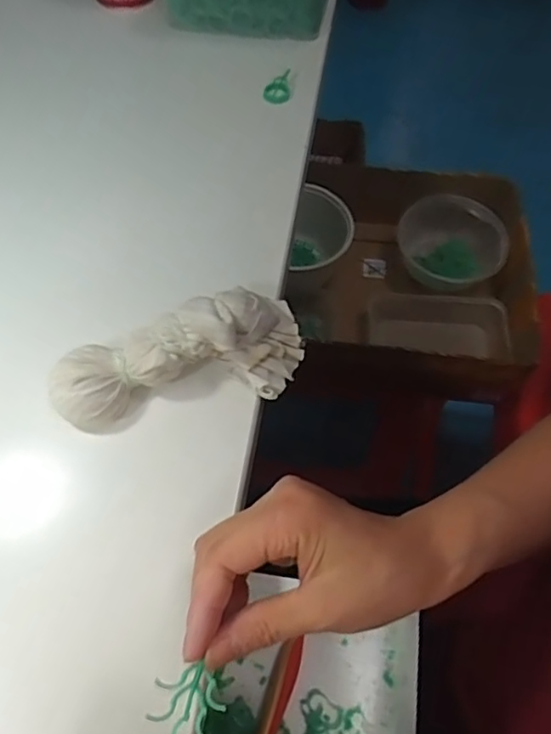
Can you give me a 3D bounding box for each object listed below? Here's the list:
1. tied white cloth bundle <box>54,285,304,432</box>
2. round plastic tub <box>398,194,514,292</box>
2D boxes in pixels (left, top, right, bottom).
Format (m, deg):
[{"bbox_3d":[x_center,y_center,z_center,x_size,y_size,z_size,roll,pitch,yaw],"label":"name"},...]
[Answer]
[{"bbox_3d":[-0.062,-0.007,0.365,0.163,0.050,0.058,-13,62,-8],"label":"tied white cloth bundle"},{"bbox_3d":[0.220,-0.154,0.735,0.127,0.065,0.121,1,61,-1],"label":"round plastic tub"}]

